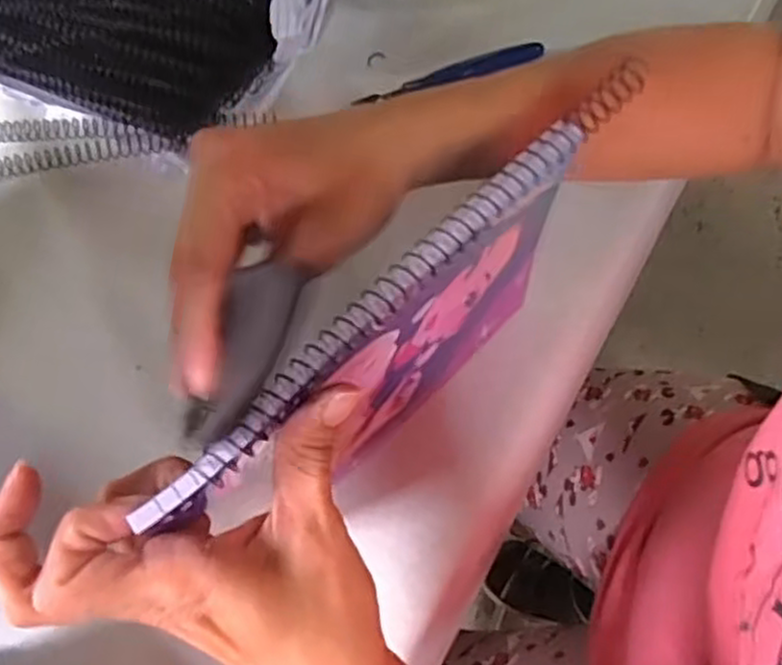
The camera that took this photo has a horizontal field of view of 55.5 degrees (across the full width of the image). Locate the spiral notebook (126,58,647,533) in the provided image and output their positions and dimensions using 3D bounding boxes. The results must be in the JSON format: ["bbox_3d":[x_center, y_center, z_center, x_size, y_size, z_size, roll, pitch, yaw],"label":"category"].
[{"bbox_3d":[-0.001,0.020,0.296,0.012,0.140,0.191,41,72,20],"label":"spiral notebook"}]

